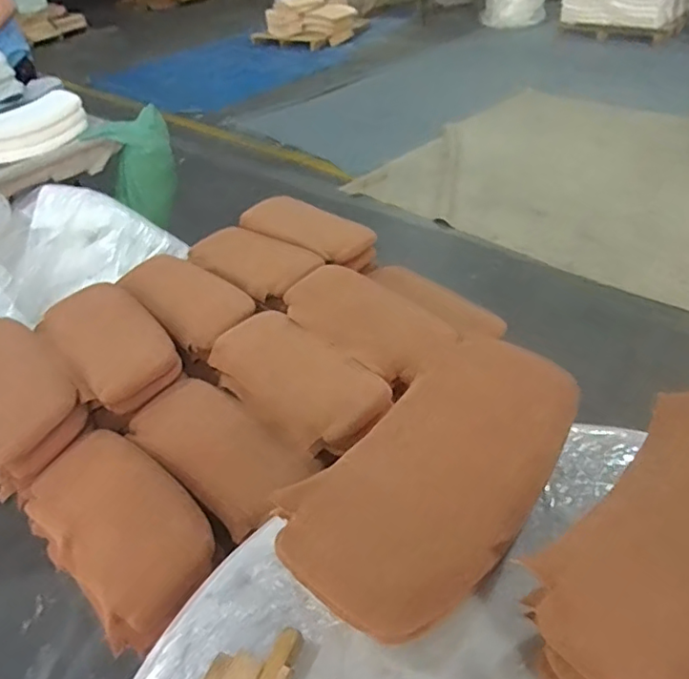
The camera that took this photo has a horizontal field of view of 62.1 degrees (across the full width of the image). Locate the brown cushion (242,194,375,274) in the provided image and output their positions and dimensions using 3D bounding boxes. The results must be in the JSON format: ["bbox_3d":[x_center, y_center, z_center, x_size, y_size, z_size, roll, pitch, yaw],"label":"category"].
[{"bbox_3d":[-0.130,-0.313,1.666,0.414,0.086,0.185,26,50,34],"label":"brown cushion"}]

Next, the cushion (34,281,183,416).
[{"bbox_3d":[-0.599,0.006,1.430,0.243,0.082,0.437,-34,46,-28],"label":"cushion"}]

